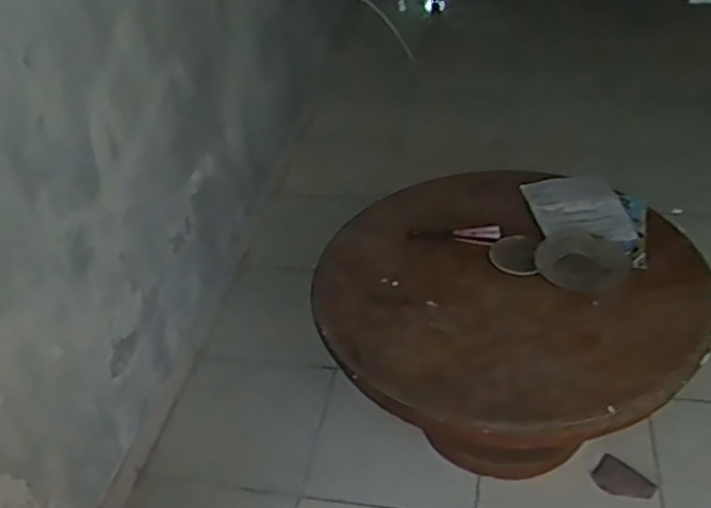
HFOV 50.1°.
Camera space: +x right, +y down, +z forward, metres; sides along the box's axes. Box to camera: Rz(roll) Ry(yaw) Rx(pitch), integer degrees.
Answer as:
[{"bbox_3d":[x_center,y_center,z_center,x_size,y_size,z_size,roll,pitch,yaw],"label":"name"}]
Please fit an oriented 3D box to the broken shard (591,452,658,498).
[{"bbox_3d":[0.630,0.537,1.794,0.136,0.018,0.077,30,68,35],"label":"broken shard"}]

